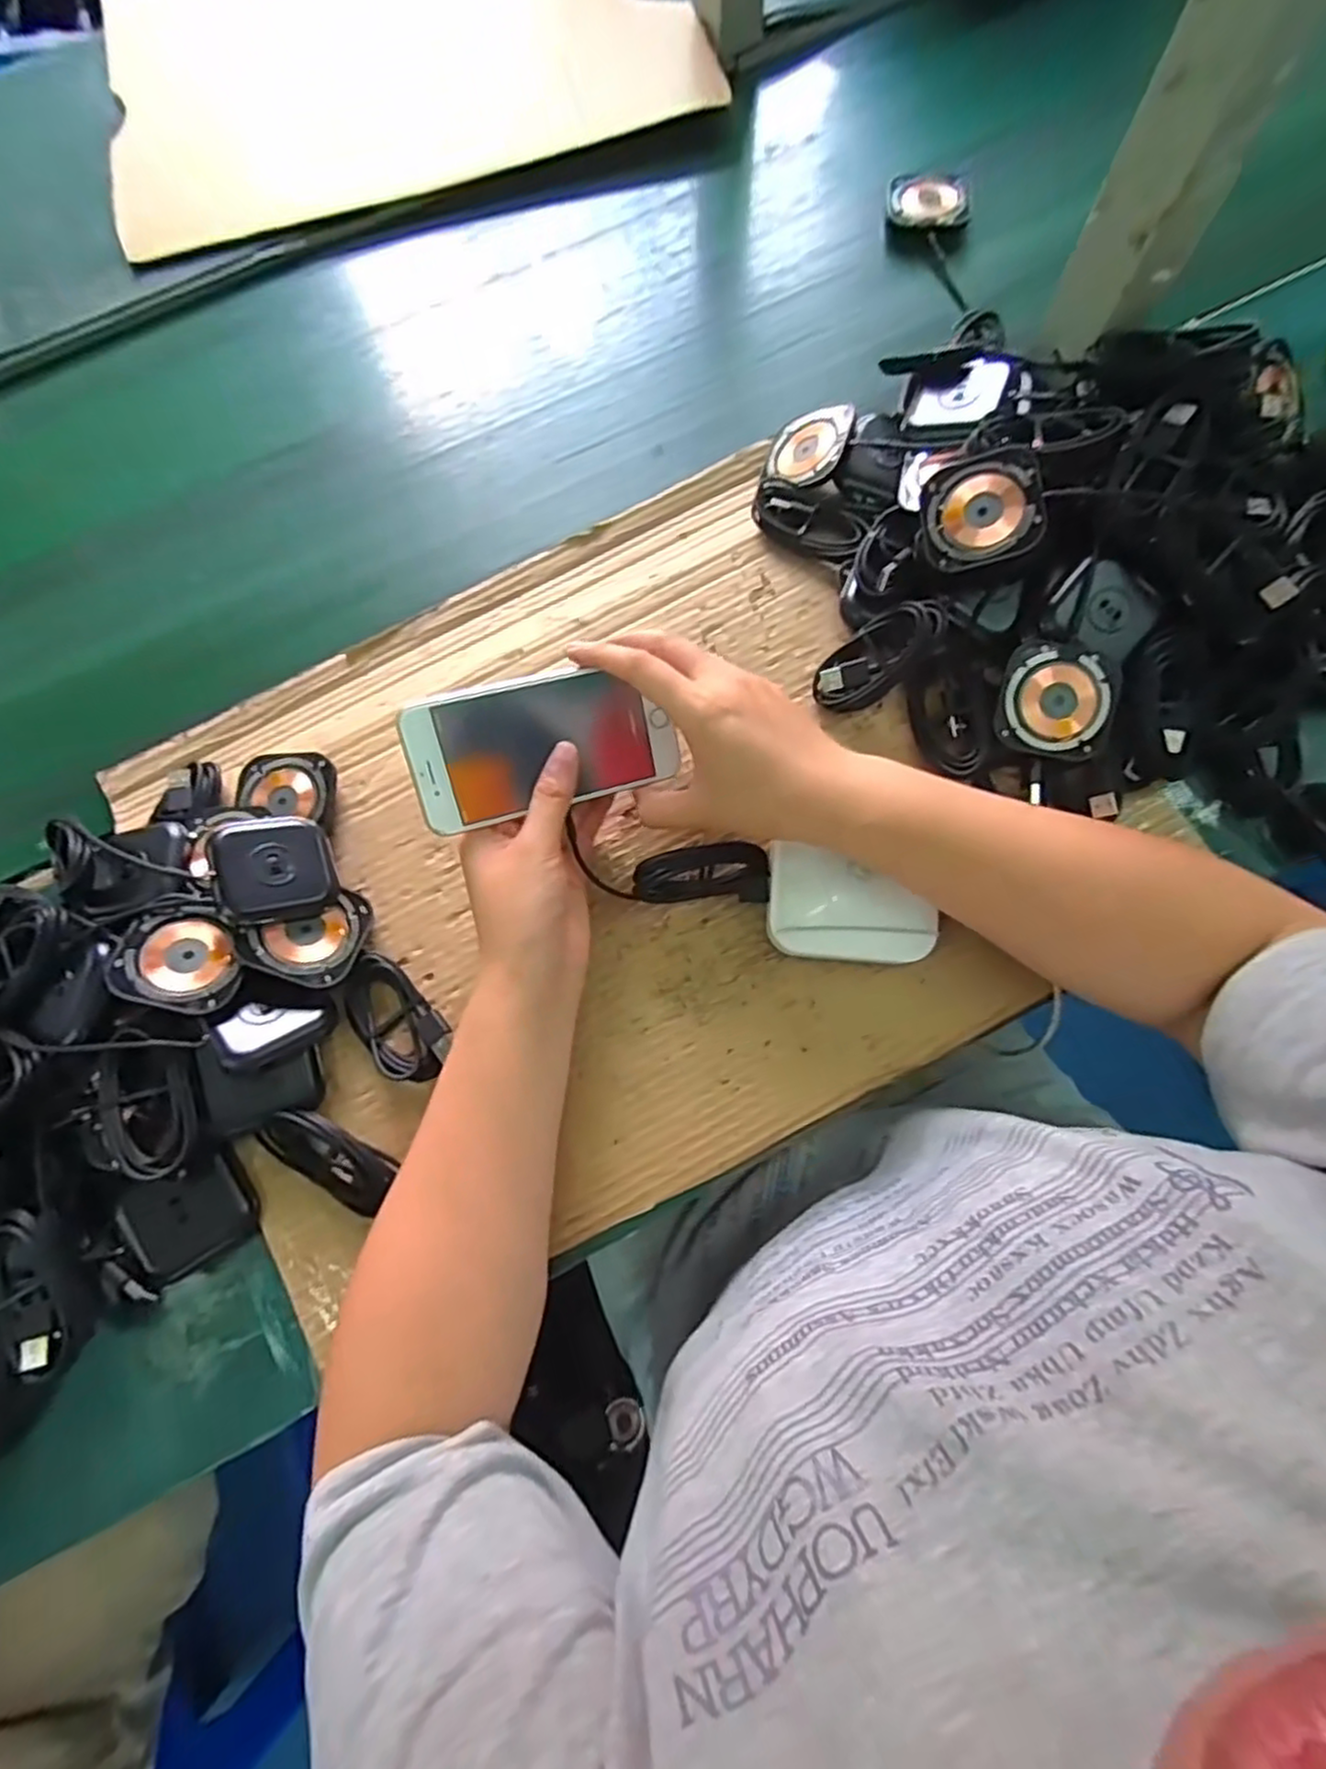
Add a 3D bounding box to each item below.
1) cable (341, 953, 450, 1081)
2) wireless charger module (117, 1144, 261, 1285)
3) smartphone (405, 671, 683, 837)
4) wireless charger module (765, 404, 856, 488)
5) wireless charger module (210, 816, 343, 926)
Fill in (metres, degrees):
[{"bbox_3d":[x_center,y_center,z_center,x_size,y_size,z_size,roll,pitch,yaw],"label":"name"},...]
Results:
[{"bbox_3d":[-0.145,0.074,0.394,0.040,0.018,0.073,-43,78,-9],"label":"cable"},{"bbox_3d":[-0.243,0.169,0.370,0.056,0.010,0.051,-29,93,-18],"label":"wireless charger module"},{"bbox_3d":[-0.059,-0.072,0.368,0.133,0.012,0.065,-16,110,-16],"label":"smartphone"},{"bbox_3d":[0.093,-0.283,0.468,0.058,0.011,0.054,-2,77,32],"label":"wireless charger module"},{"bbox_3d":[-0.209,-0.010,0.394,0.056,0.012,0.060,-9,76,-33],"label":"wireless charger module"}]

